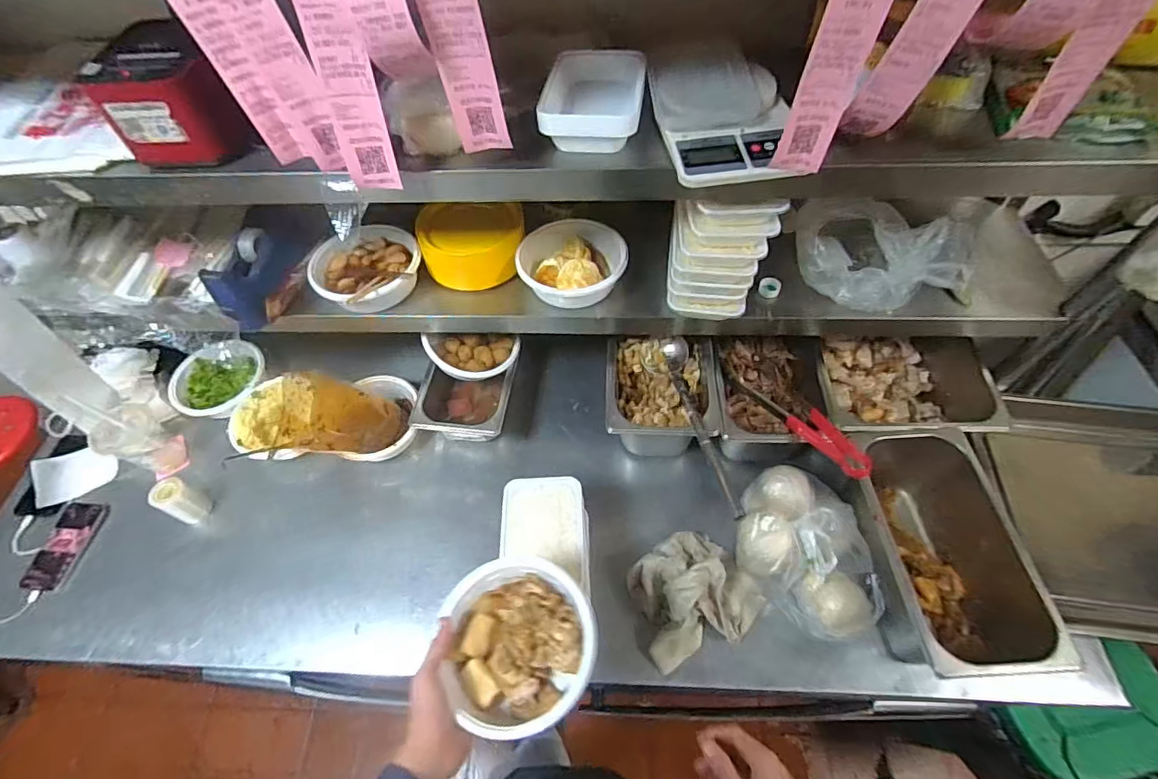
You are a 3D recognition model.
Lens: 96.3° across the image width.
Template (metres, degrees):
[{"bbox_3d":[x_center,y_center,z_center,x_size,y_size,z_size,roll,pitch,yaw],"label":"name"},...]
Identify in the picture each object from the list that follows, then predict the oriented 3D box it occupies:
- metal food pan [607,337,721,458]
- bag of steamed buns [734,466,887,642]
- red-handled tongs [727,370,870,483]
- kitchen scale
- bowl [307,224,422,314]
[{"bbox_3d":[0.138,0.022,0.908,0.176,0.144,0.199,0,56,3],"label":"metal food pan"},{"bbox_3d":[0.336,0.233,0.770,0.183,0.098,0.244,-8,56,-2],"label":"bag of steamed buns"},{"bbox_3d":[0.339,0.049,0.813,0.054,0.051,0.266,-29,42,-15],"label":"red-handled tongs"},{"bbox_3d":[0.164,-0.324,0.605,0.154,0.043,0.214,-4,56,1],"label":"kitchen scale"},{"bbox_3d":[-0.339,-0.193,0.836,0.162,0.054,0.178,-2,56,2],"label":"bowl"}]

